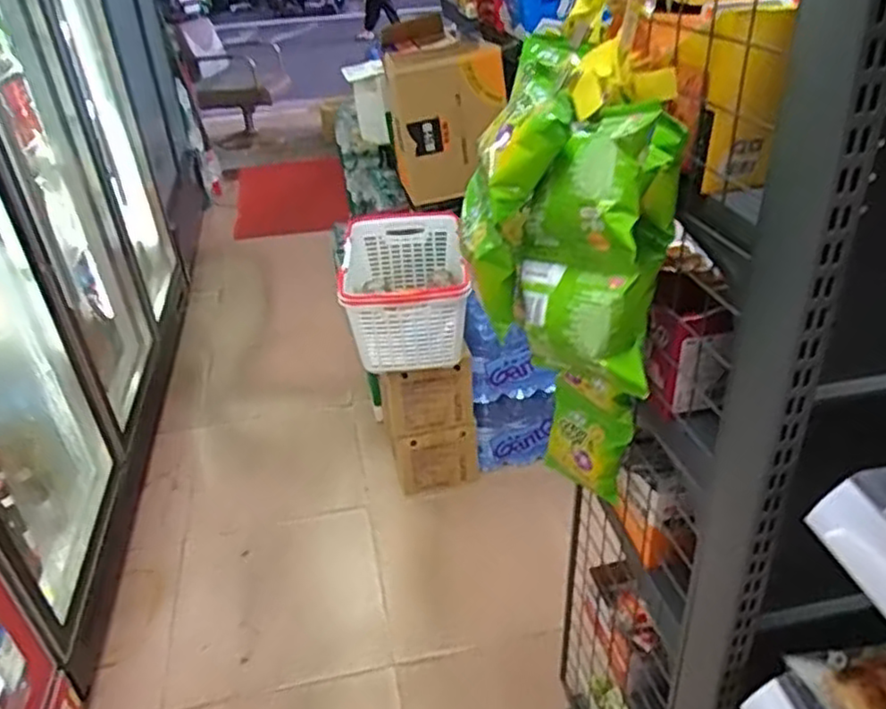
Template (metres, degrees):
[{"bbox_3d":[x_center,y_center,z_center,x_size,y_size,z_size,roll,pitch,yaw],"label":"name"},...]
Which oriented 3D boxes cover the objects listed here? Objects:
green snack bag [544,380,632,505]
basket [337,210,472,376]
[{"bbox_3d":[0.173,0.110,0.868,0.101,0.123,0.041,24,42,35],"label":"green snack bag"},{"bbox_3d":[-0.110,-0.168,1.856,0.267,0.245,0.411,-6,33,-4],"label":"basket"}]

